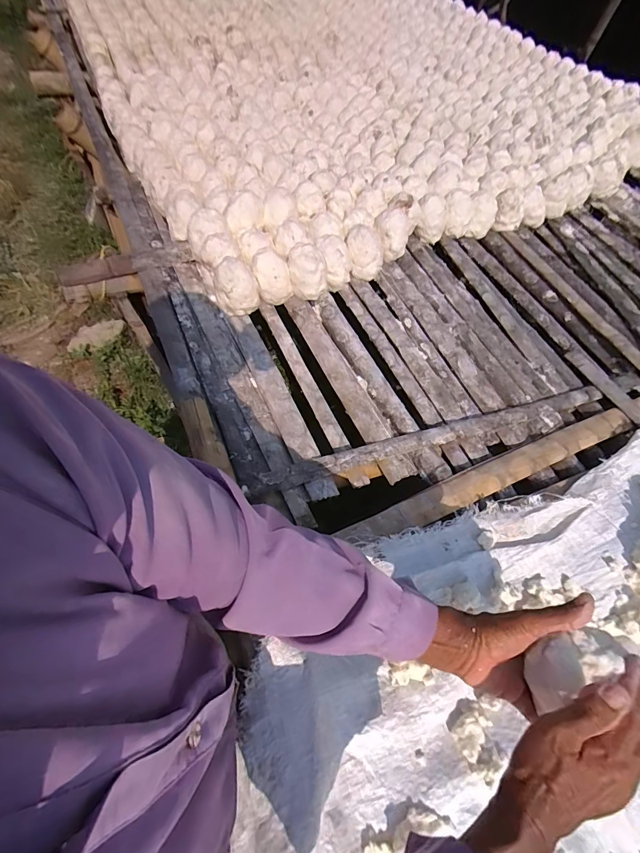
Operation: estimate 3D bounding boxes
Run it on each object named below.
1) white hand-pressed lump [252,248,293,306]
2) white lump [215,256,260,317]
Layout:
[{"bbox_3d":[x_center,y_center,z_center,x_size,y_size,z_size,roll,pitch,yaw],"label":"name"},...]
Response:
[{"bbox_3d":[-0.100,-0.312,0.820,0.078,0.098,0.069,-10,61,-10],"label":"white hand-pressed lump"},{"bbox_3d":[-0.164,-0.278,0.783,0.089,0.096,0.081,1,59,-4],"label":"white lump"}]

